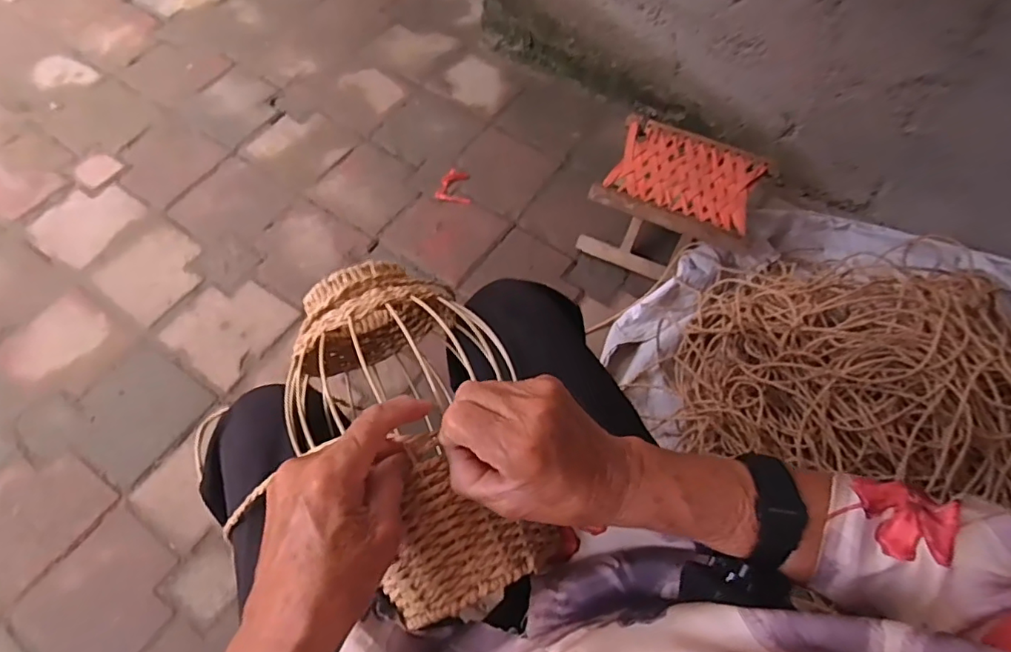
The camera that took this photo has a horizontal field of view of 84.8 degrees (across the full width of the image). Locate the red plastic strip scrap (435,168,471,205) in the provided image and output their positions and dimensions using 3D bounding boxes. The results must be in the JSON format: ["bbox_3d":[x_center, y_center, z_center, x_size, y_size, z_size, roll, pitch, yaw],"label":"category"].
[{"bbox_3d":[-0.110,-0.296,1.174,0.071,0.019,0.078,-1,63,-3],"label":"red plastic strip scrap"}]

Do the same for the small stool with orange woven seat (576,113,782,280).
[{"bbox_3d":[0.310,-0.221,1.069,0.276,0.189,0.240,20,64,7],"label":"small stool with orange woven seat"}]

